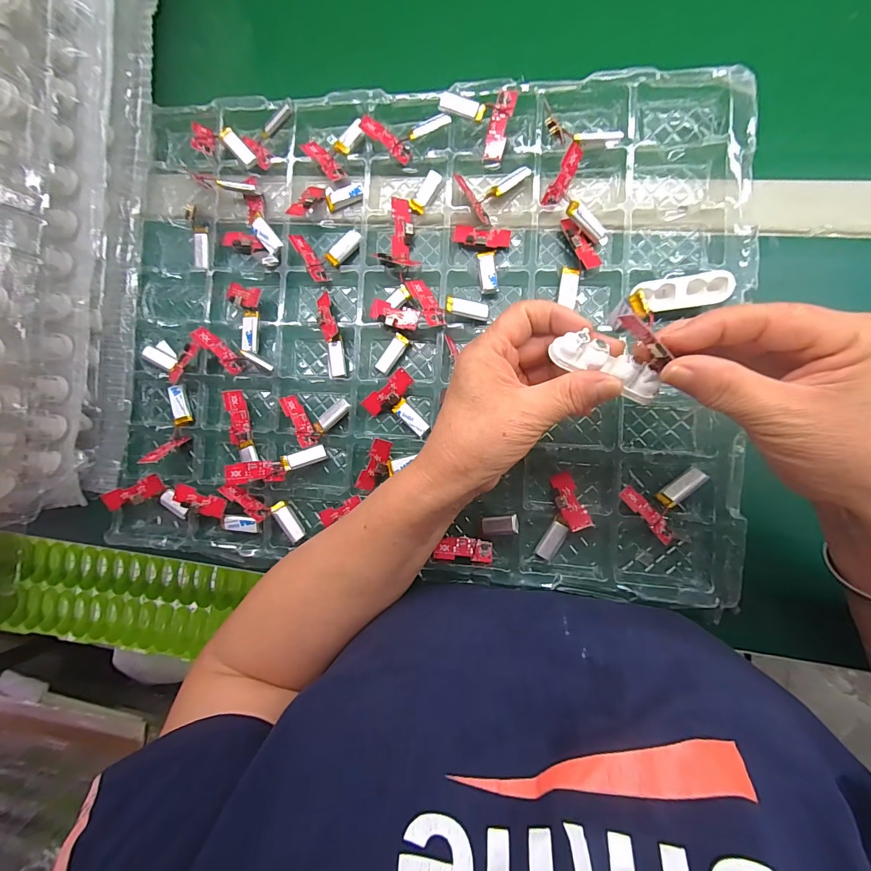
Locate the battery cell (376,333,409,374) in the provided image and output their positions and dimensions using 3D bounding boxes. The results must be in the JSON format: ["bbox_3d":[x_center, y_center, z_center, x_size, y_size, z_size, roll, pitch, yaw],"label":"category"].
[{"bbox_3d":[-0.034,-0.065,0.319,0.013,0.008,0.034,37,94,8],"label":"battery cell"}]

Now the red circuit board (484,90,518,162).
[{"bbox_3d":[0.048,-0.235,0.303,0.017,0.009,0.044,18,115,9],"label":"red circuit board"}]

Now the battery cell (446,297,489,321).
[{"bbox_3d":[0.025,-0.097,0.303,0.033,0.004,0.013,10,90,-11],"label":"battery cell"}]

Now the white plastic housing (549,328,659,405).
[{"bbox_3d":[0.094,-0.038,0.214,0.058,0.010,0.021,26,92,2],"label":"white plastic housing"}]

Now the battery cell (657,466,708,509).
[{"bbox_3d":[0.174,0.037,0.280,0.034,0.006,0.015,-40,43,6],"label":"battery cell"}]

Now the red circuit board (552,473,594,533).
[{"bbox_3d":[0.098,0.048,0.288,0.017,0.005,0.043,-19,58,8],"label":"red circuit board"}]

